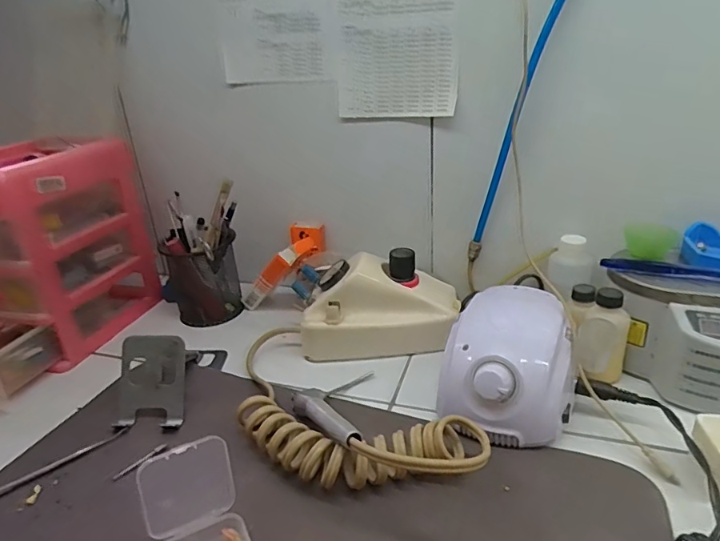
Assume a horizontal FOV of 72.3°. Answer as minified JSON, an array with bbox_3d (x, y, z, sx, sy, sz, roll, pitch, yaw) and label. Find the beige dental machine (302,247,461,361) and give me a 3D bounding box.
[{"bbox_3d":[0.022,0.037,0.530,0.164,0.089,0.080,-3,25,3],"label":"beige dental machine"}]

